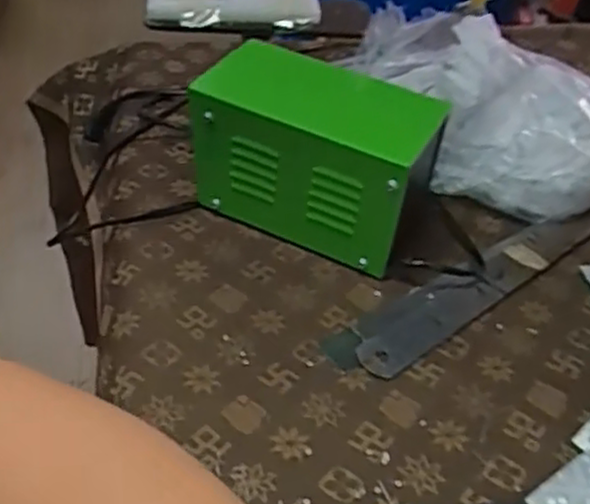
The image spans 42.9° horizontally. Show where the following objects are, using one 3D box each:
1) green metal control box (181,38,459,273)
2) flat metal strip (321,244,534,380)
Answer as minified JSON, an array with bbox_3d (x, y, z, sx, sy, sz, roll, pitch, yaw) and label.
[{"bbox_3d":[0.013,-0.070,0.551,0.165,0.116,0.087,20,44,16],"label":"green metal control box"},{"bbox_3d":[0.098,0.037,0.515,0.171,0.012,0.047,-26,51,-30],"label":"flat metal strip"}]

